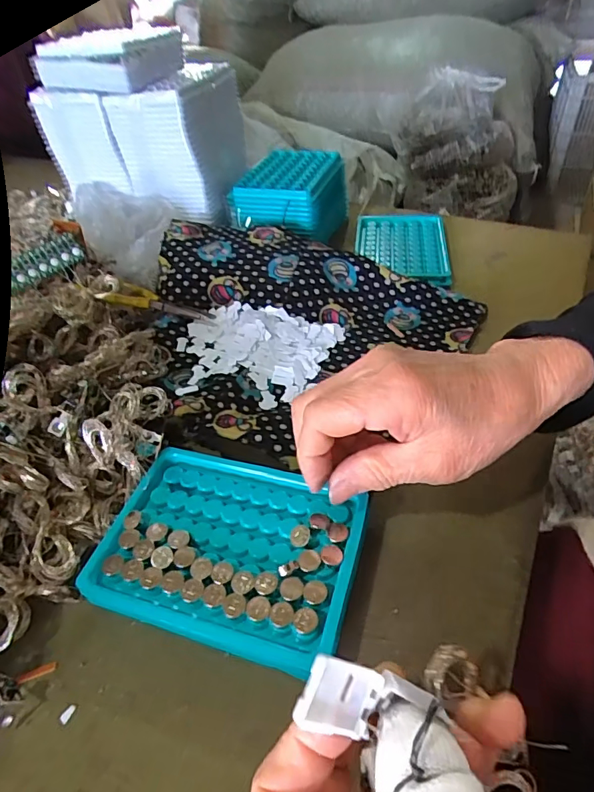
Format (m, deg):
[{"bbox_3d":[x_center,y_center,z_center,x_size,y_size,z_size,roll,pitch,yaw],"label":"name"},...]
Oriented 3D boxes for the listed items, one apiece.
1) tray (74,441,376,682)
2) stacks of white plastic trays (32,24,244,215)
[{"bbox_3d":[-0.035,0.081,0.258,0.131,0.026,0.097,10,44,15],"label":"tray"},{"bbox_3d":[-0.165,-0.301,0.509,0.190,0.133,0.127,8,44,13],"label":"stacks of white plastic trays"}]

